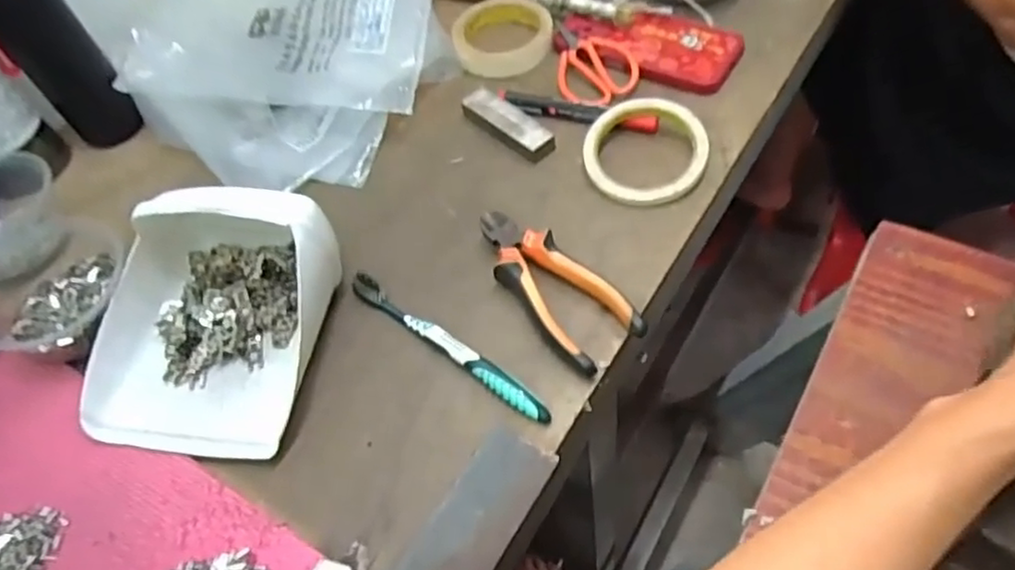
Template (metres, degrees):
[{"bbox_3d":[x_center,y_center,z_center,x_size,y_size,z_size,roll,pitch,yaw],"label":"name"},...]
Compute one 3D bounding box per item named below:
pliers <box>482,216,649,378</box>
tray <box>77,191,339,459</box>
[{"bbox_3d":[0.030,-0.004,0.499,0.063,0.022,0.149,-35,57,-15],"label":"pliers"},{"bbox_3d":[-0.210,0.013,0.474,0.153,0.069,0.181,2,56,11],"label":"tray"}]

